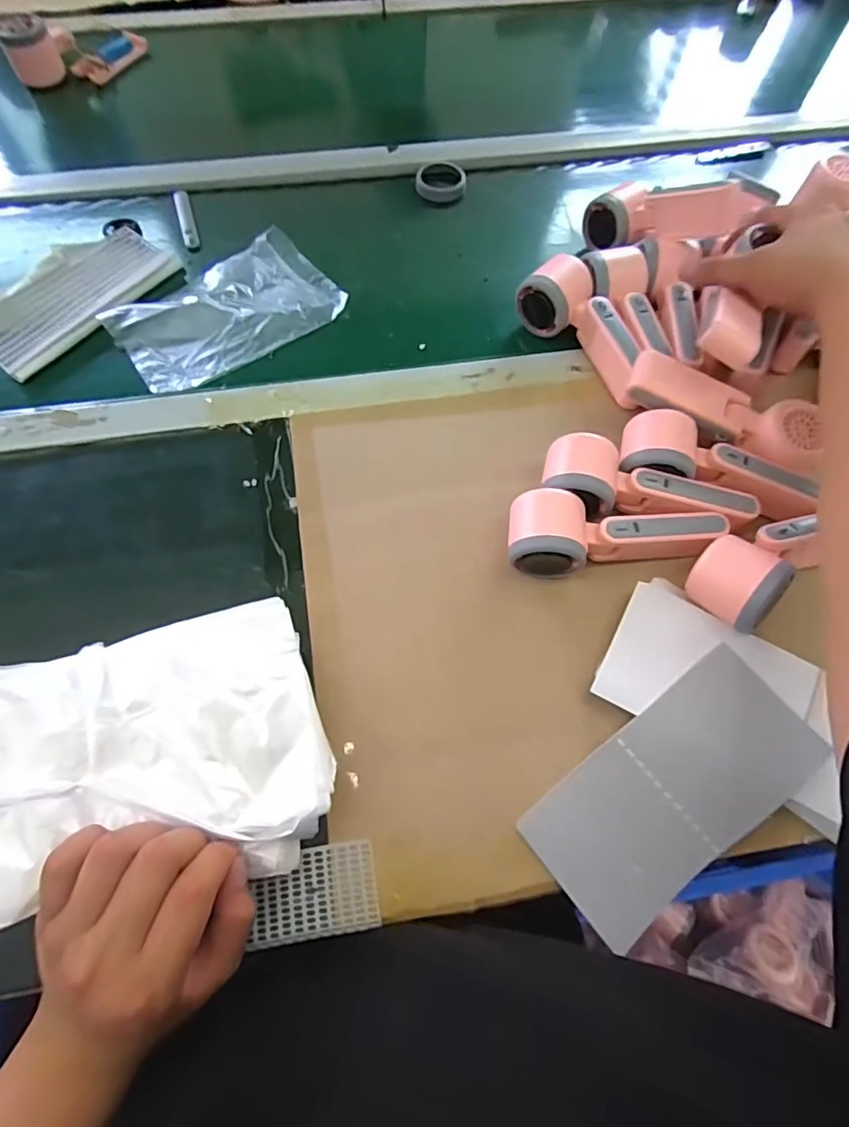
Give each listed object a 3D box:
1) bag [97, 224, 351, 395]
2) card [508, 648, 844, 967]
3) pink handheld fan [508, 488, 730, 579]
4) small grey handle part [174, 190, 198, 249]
[{"bbox_3d":[-0.197,-0.255,0.531,0.208,0.016,0.127,-34,71,-14],"label":"bag"},{"bbox_3d":[0.169,0.153,0.359,0.194,0.009,0.096,-38,74,-5],"label":"card"},{"bbox_3d":[0.147,-0.017,0.414,0.159,0.040,0.059,7,67,2],"label":"pink handheld fan"},{"bbox_3d":[-0.263,-0.379,0.586,0.014,0.012,0.081,-15,68,-7],"label":"small grey handle part"}]

